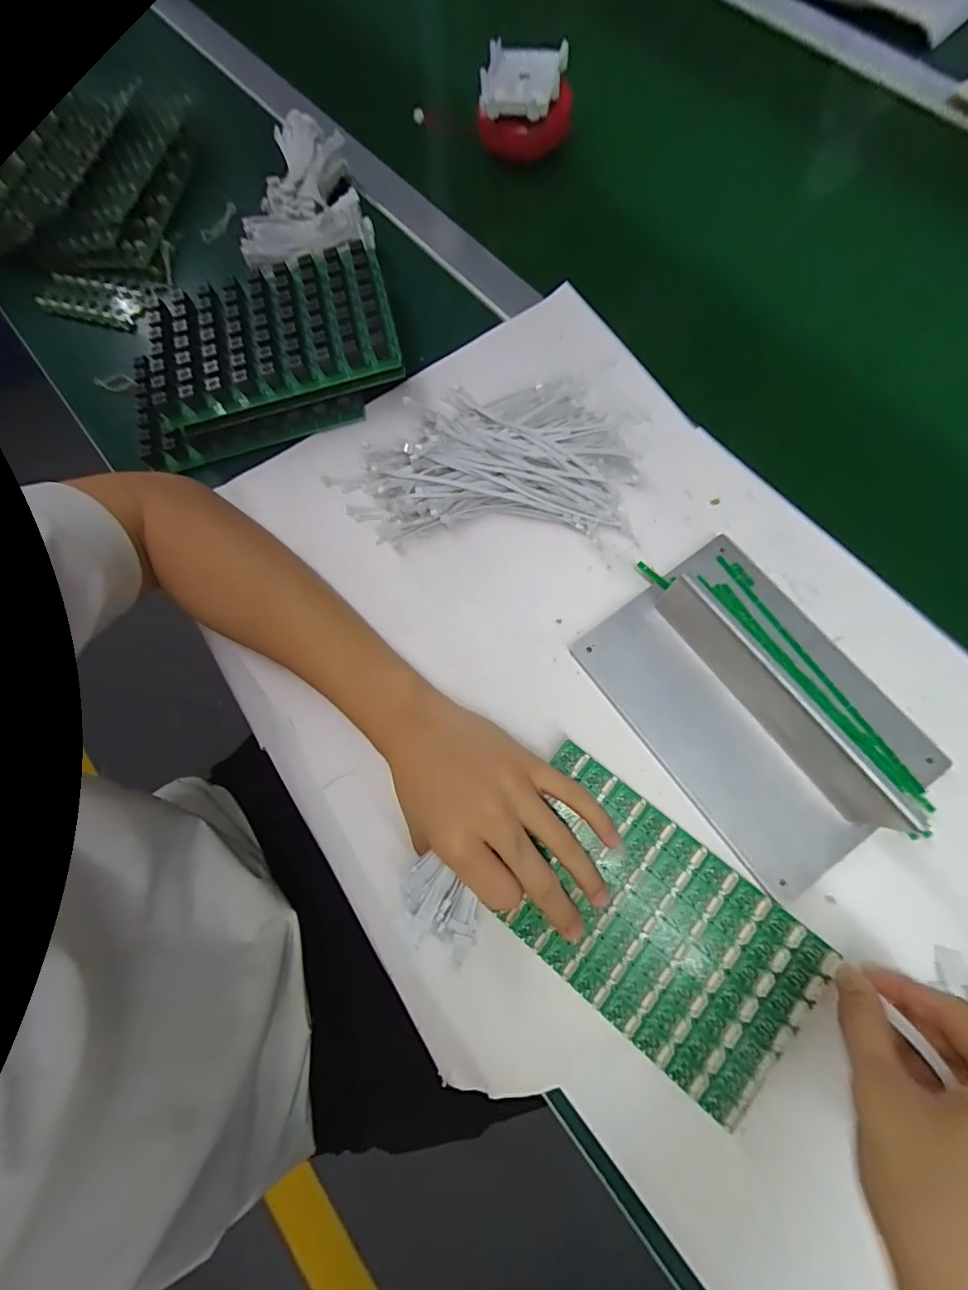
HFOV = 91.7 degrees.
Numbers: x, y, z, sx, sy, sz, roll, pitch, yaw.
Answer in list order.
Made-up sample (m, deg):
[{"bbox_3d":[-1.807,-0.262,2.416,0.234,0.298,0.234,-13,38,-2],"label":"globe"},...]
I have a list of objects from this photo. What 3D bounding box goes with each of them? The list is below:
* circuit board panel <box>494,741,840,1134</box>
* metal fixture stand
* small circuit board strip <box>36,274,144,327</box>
[{"bbox_3d":[0.095,0.163,0.277,0.181,0.004,0.111,37,83,12],"label":"circuit board panel"},{"bbox_3d":[0.174,0.037,0.289,0.141,0.046,0.208,-35,76,-5],"label":"metal fixture stand"},{"bbox_3d":[-0.366,-0.323,0.444,0.094,0.012,0.036,12,77,7],"label":"small circuit board strip"}]

